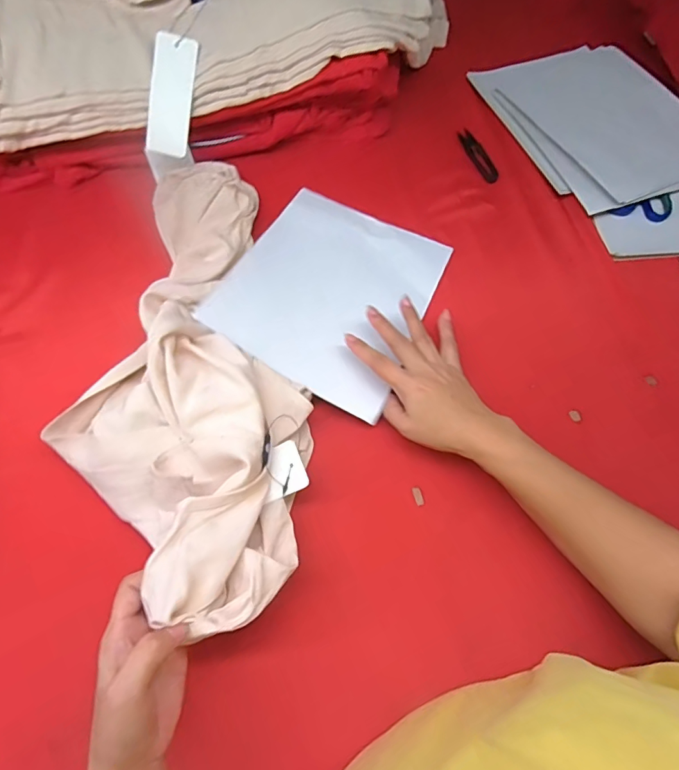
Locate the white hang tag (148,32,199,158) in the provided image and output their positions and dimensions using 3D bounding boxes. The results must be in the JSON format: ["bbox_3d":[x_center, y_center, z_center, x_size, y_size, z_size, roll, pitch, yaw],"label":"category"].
[{"bbox_3d":[-0.193,-0.333,0.521,0.048,0.010,0.122,12,104,4],"label":"white hang tag"}]

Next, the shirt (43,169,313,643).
[{"bbox_3d":[-0.154,-0.036,0.440,0.213,0.083,0.488,-9,64,-5],"label":"shirt"}]

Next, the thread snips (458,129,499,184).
[{"bbox_3d":[0.187,-0.307,0.606,0.024,0.008,0.101,-15,64,-7],"label":"thread snips"}]

